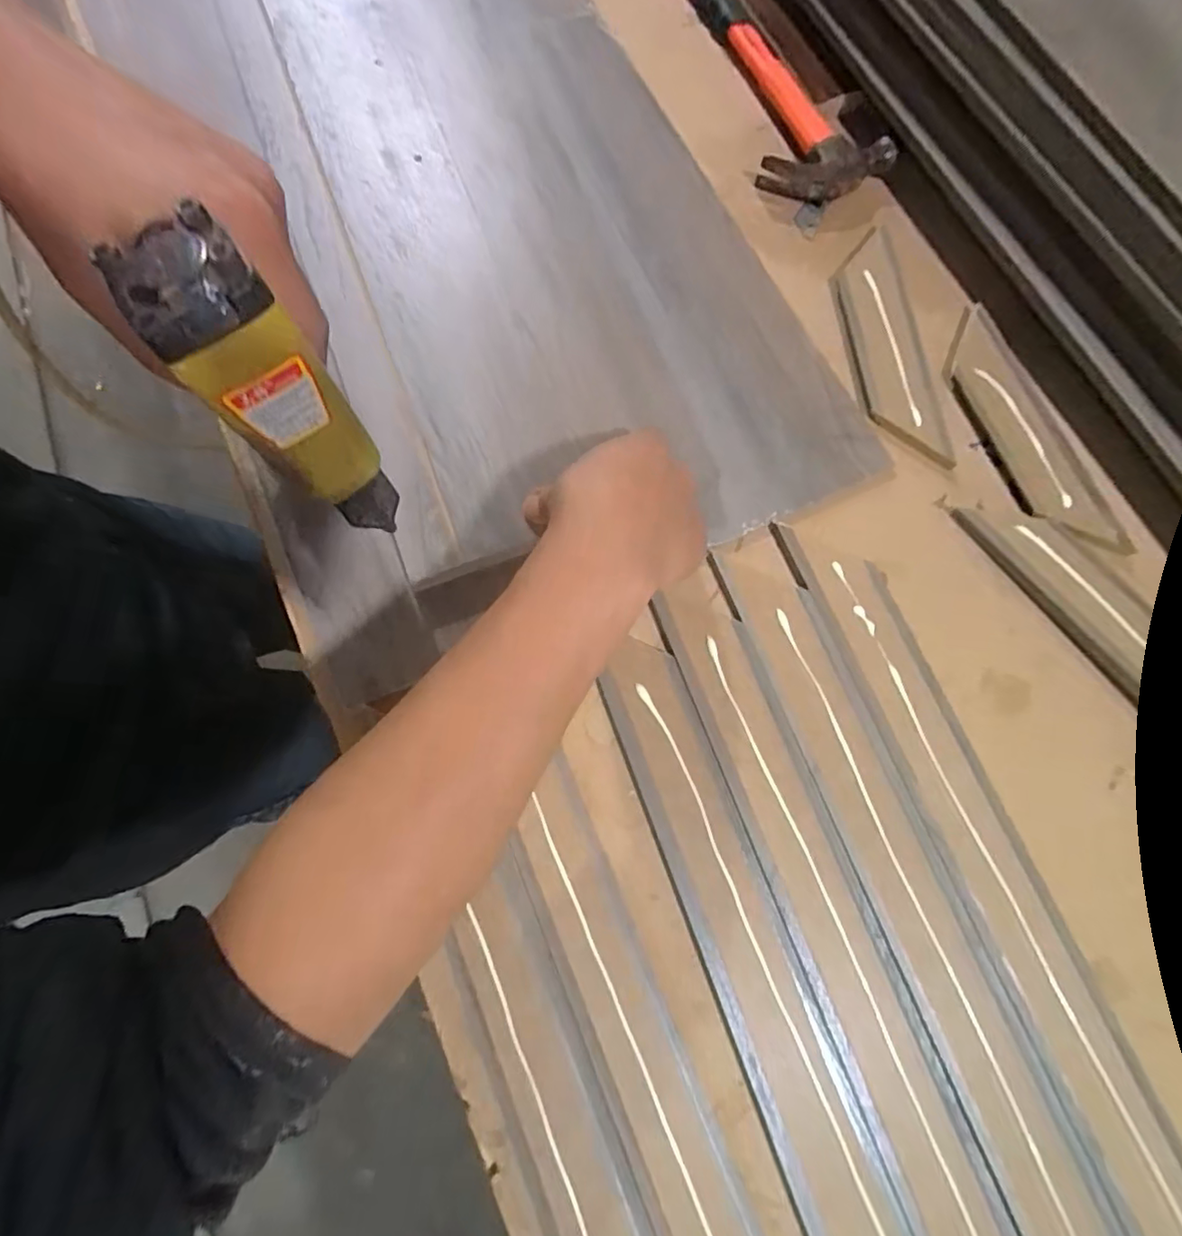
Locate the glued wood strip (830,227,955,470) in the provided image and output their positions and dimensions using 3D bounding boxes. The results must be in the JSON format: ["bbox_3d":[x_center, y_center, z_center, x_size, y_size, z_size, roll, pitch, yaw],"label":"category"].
[{"bbox_3d":[0.202,-0.186,0.384,0.047,0.007,0.176,-6,75,-2],"label":"glued wood strip"}]

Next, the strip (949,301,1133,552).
[{"bbox_3d":[0.283,-0.124,0.367,0.053,0.005,0.181,-17,76,-5],"label":"strip"}]

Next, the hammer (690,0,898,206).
[{"bbox_3d":[0.141,-0.422,0.437,0.090,0.025,0.244,-17,76,-5],"label":"hammer"}]

